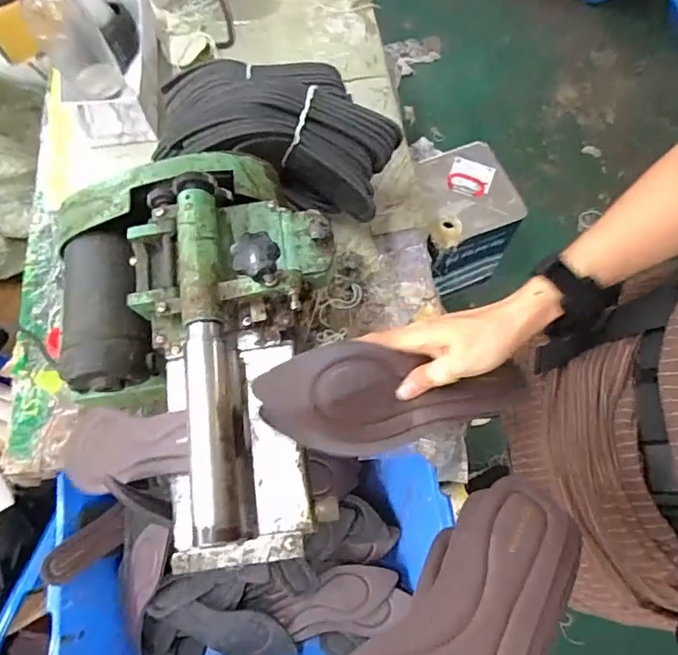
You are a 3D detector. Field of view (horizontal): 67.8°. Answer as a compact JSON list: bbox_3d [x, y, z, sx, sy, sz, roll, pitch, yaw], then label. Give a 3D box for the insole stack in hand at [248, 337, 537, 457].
[{"bbox_3d":[0.044,0.064,0.426,0.225,0.033,0.095,8,100,-19],"label":"insole stack in hand"}]

